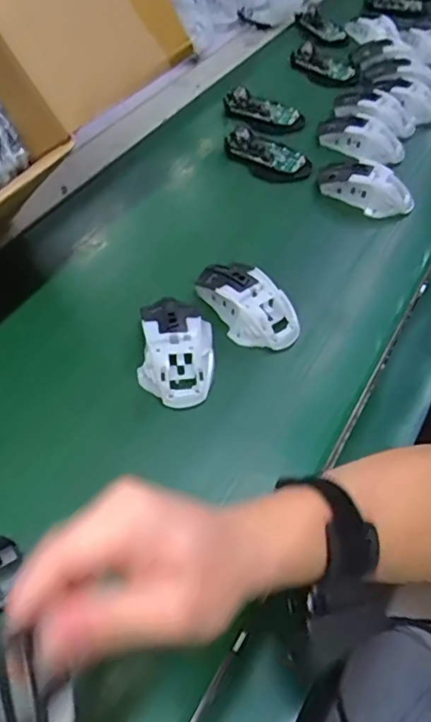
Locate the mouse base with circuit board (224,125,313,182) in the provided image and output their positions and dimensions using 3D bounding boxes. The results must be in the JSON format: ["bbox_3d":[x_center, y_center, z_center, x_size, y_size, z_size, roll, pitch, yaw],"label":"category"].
[{"bbox_3d":[0.068,-0.259,0.706,0.112,0.031,0.055,29,58,18],"label":"mouse base with circuit board"}]

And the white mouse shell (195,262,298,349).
[{"bbox_3d":[0.028,-0.058,0.533,0.059,0.031,0.115,-37,63,-25],"label":"white mouse shell"}]

